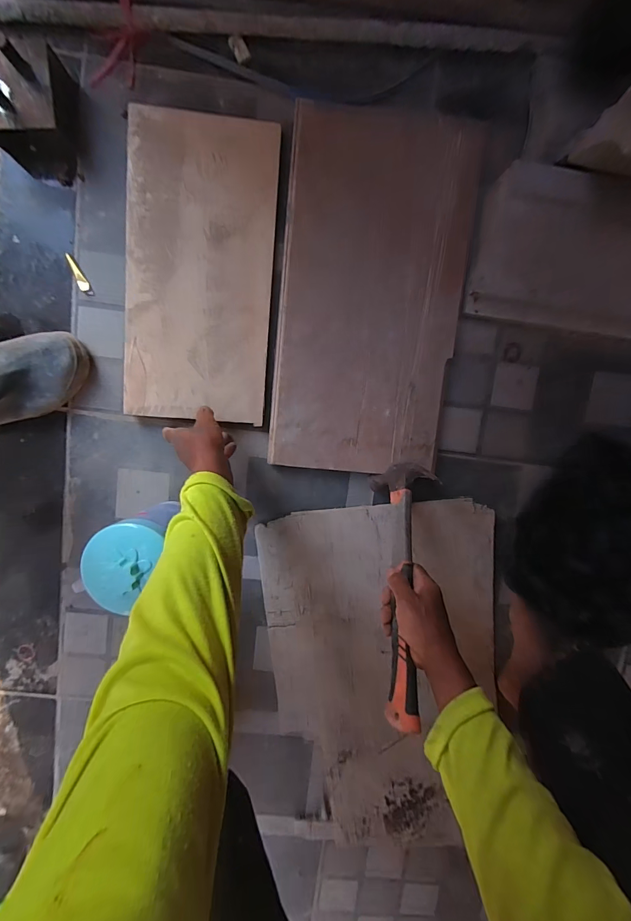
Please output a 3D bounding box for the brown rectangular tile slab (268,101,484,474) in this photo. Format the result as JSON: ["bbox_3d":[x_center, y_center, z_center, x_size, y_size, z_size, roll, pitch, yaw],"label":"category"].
[{"bbox_3d":[0.085,-0.234,0.534,0.272,0.023,0.502,5,98,-1],"label":"brown rectangular tile slab"}]

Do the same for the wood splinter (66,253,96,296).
[{"bbox_3d":[-0.363,-0.281,0.538,0.015,0.004,0.063,-29,97,3],"label":"wood splinter"}]

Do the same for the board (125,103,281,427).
[{"bbox_3d":[-0.173,-0.276,0.529,0.210,0.020,0.421,5,98,-1],"label":"board"}]

